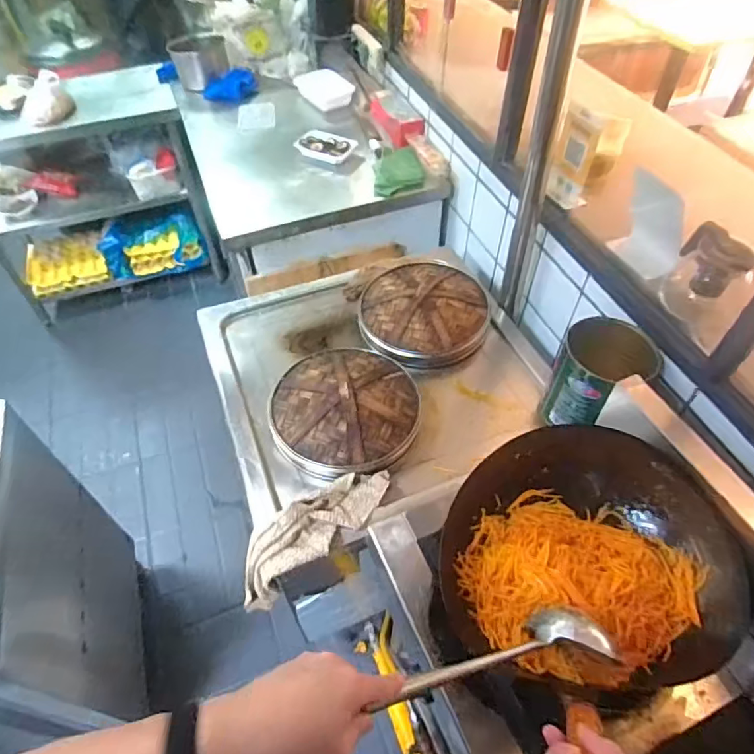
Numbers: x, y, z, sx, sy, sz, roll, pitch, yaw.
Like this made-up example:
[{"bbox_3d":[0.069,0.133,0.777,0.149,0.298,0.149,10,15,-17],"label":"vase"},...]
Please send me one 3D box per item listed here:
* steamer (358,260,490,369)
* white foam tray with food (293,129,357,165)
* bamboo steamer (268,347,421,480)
[{"bbox_3d":[0.100,-0.161,1.140,0.264,0.073,0.306,5,52,4],"label":"steamer"},{"bbox_3d":[-0.144,-0.643,1.472,0.155,0.033,0.097,21,55,16],"label":"white foam tray with food"},{"bbox_3d":[-0.060,0.047,0.982,0.270,0.063,0.272,0,51,0],"label":"bamboo steamer"}]

